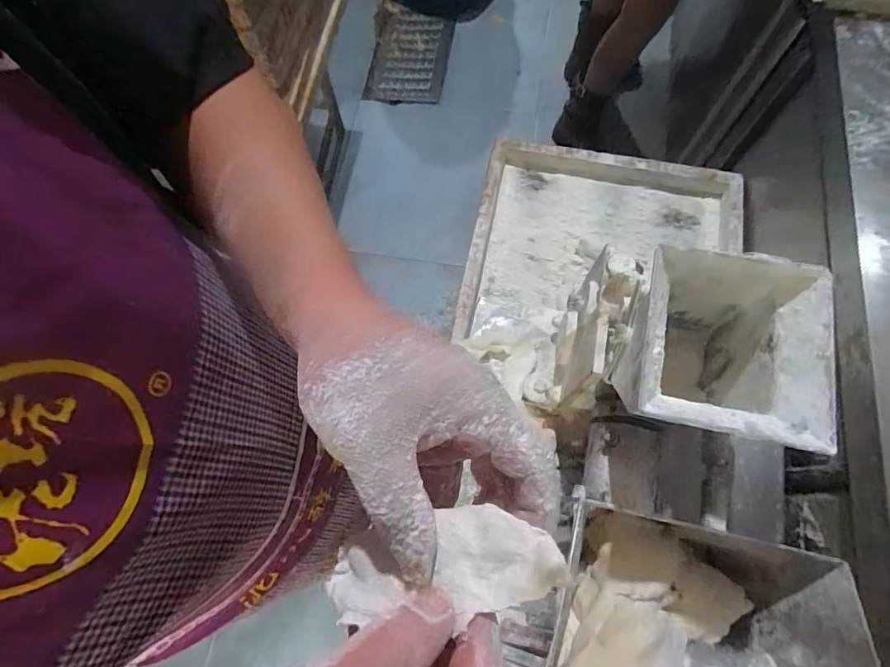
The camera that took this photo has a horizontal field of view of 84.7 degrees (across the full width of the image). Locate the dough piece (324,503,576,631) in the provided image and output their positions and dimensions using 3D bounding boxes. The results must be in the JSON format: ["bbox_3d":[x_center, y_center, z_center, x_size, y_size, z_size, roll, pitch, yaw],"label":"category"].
[{"bbox_3d":[-0.004,0.095,0.203,0.104,0.015,0.037,-18,70,17],"label":"dough piece"}]

